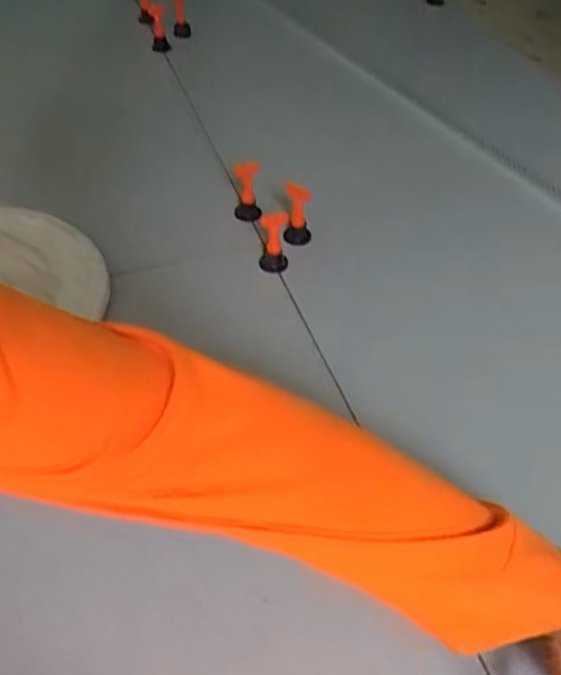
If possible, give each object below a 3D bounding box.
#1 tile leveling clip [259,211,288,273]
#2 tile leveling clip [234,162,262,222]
[{"bbox_3d":[-0.008,-0.108,0.727,0.030,0.072,0.033,1,48,0],"label":"tile leveling clip"},{"bbox_3d":[-0.040,-0.175,0.796,0.031,0.081,0.030,-1,48,-2],"label":"tile leveling clip"}]

